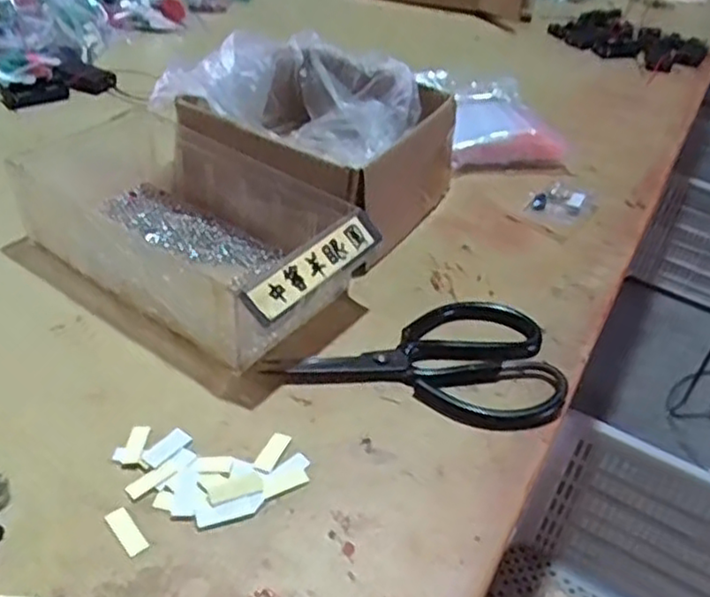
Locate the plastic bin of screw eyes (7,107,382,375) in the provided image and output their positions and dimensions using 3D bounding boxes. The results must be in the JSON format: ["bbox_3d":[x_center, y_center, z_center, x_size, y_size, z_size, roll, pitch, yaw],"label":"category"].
[{"bbox_3d":[-0.131,-0.054,0.502,0.278,0.068,0.131,28,44,25],"label":"plastic bin of screw eyes"}]

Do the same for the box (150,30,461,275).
[{"bbox_3d":[-0.025,-0.134,0.584,0.197,0.102,0.187,26,43,24],"label":"box"}]

